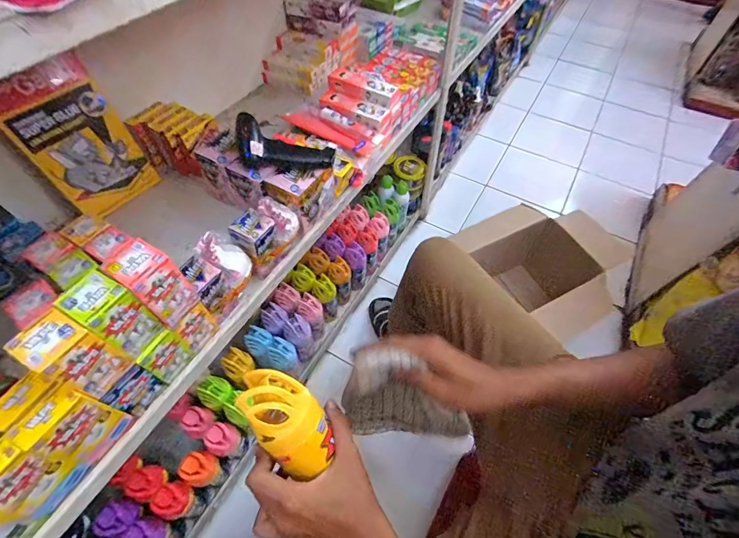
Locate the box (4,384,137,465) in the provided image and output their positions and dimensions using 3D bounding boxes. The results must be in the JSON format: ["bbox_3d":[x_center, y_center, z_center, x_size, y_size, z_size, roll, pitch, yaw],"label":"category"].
[{"bbox_3d":[-0.325,0.178,0.408,0.032,0.120,0.061,20,58,12],"label":"box"}]

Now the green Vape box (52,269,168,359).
[{"bbox_3d":[-0.286,0.052,0.406,0.055,0.088,0.049,26,59,16],"label":"green Vape box"}]

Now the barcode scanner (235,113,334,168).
[{"bbox_3d":[-0.141,-0.194,0.594,0.160,0.047,0.062,14,55,-8],"label":"barcode scanner"}]

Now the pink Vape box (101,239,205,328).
[{"bbox_3d":[-0.250,0.015,0.427,0.048,0.095,0.057,30,60,18],"label":"pink Vape box"}]

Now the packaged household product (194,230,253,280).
[{"bbox_3d":[-0.212,-0.019,0.532,0.060,0.058,0.050,20,58,12],"label":"packaged household product"}]

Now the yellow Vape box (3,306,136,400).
[{"bbox_3d":[-0.309,0.090,0.380,0.053,0.092,0.050,23,58,14],"label":"yellow Vape box"}]

